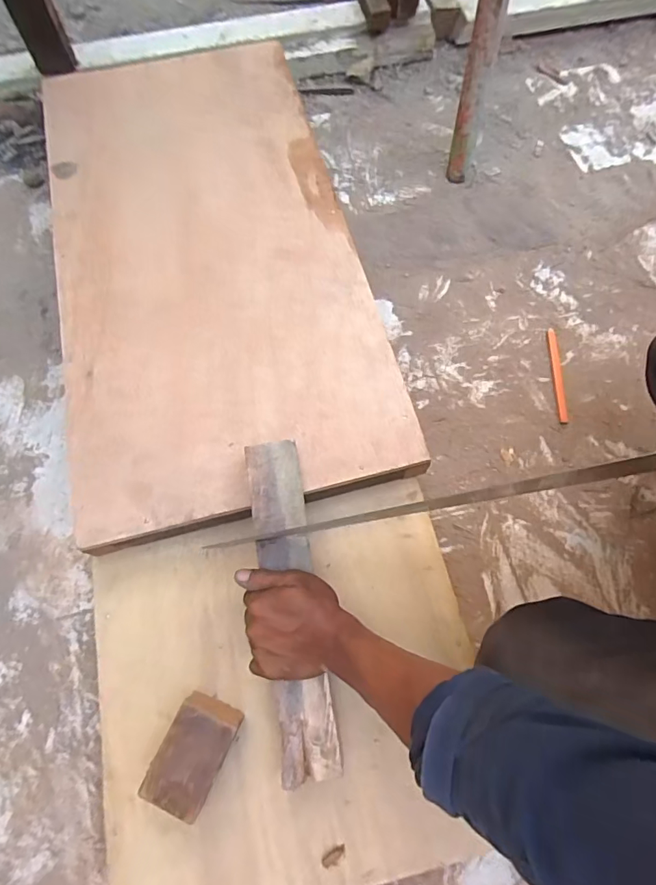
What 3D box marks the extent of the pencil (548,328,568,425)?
[{"bbox_3d":[0.343,-0.102,0.692,0.014,0.004,0.154,2,69,2],"label":"pencil"}]

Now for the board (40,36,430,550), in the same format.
[{"bbox_3d":[-0.176,-0.283,0.647,0.394,0.025,0.779,-14,69,-5],"label":"board"}]

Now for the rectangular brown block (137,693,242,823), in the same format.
[{"bbox_3d":[-0.130,0.304,0.456,0.059,0.049,0.088,23,71,10],"label":"rectangular brown block"}]

